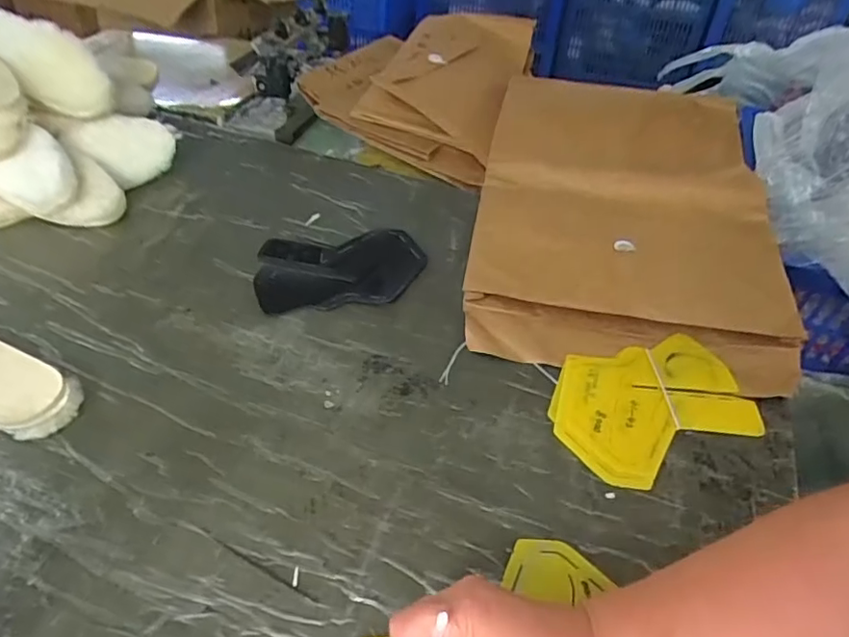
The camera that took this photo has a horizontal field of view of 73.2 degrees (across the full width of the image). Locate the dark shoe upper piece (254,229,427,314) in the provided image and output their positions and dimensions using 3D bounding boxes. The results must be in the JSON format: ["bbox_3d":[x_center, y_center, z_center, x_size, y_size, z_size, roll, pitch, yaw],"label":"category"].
[{"bbox_3d":[-0.096,-0.062,0.660,0.194,0.017,0.122,-11,45,-16],"label":"dark shoe upper piece"}]

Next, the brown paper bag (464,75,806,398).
[{"bbox_3d":[0.247,-0.149,0.712,0.338,0.030,0.511,9,54,6],"label":"brown paper bag"}]

